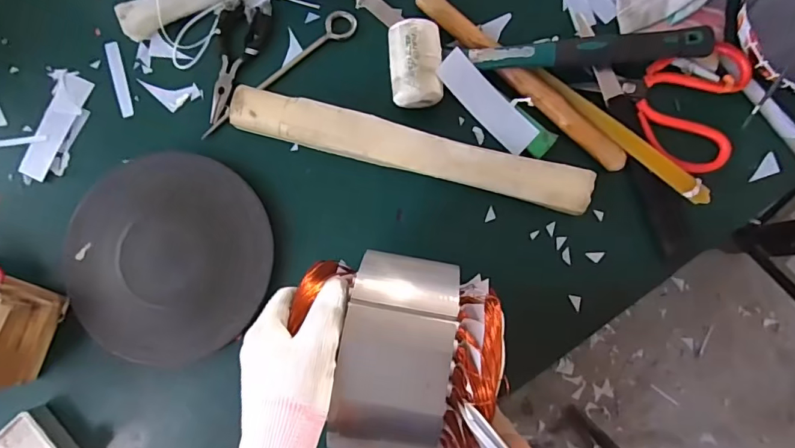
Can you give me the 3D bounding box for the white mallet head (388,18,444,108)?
[{"bbox_3d":[0.017,-0.144,0.438,0.049,0.045,0.074,-3,83,3],"label":"white mallet head"}]

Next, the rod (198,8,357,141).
[{"bbox_3d":[-0.115,-0.143,0.472,0.187,0.006,0.030,-43,83,-2],"label":"rod"}]

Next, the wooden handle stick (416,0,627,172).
[{"bbox_3d":[0.114,-0.138,0.447,0.246,0.015,0.022,42,87,7],"label":"wooden handle stick"}]

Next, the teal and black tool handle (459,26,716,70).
[{"bbox_3d":[0.172,-0.159,0.437,0.211,0.024,0.029,-3,83,3],"label":"teal and black tool handle"}]

